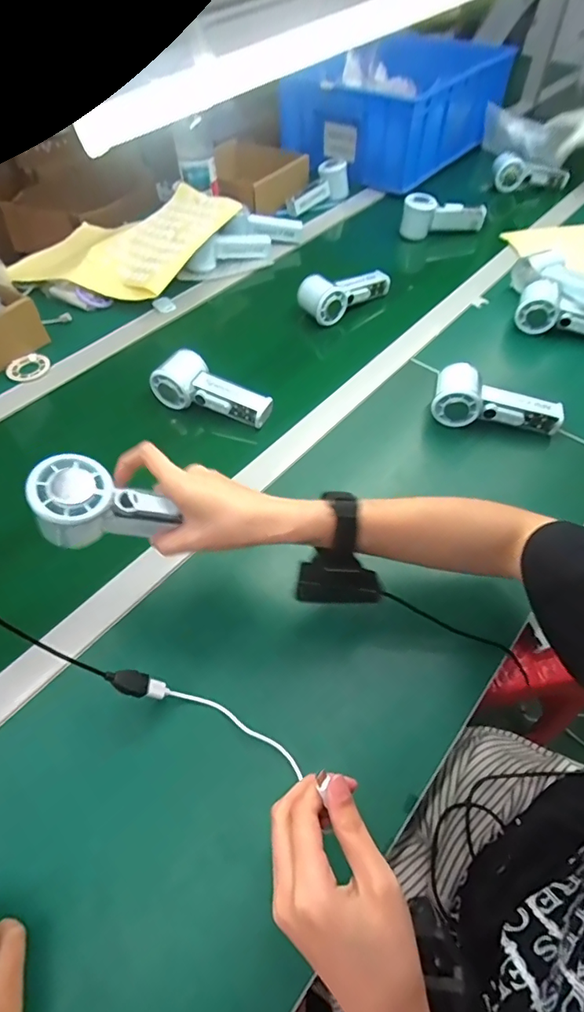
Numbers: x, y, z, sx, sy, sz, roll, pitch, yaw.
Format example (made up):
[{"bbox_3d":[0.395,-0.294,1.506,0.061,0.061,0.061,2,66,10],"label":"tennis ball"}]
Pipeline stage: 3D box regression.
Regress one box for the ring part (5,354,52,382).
[{"bbox_3d":[-0.372,-0.197,0.681,0.055,0.010,0.051,-1,53,1],"label":"ring part"}]

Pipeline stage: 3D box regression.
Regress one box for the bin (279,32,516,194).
[{"bbox_3d":[0.239,-0.947,1.125,0.351,0.146,0.493,30,60,21],"label":"bin"}]

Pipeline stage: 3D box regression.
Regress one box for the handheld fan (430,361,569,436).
[{"bbox_3d":[0.247,-0.122,0.574,0.153,0.051,0.055,19,56,15],"label":"handheld fan"}]

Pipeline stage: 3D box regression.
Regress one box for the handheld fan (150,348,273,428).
[{"bbox_3d":[-0.102,-0.150,0.609,0.155,0.052,0.059,18,56,14],"label":"handheld fan"}]

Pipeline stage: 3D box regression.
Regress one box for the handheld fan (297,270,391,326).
[{"bbox_3d":[0.084,-0.342,0.750,0.154,0.056,0.059,-37,61,-23],"label":"handheld fan"}]

